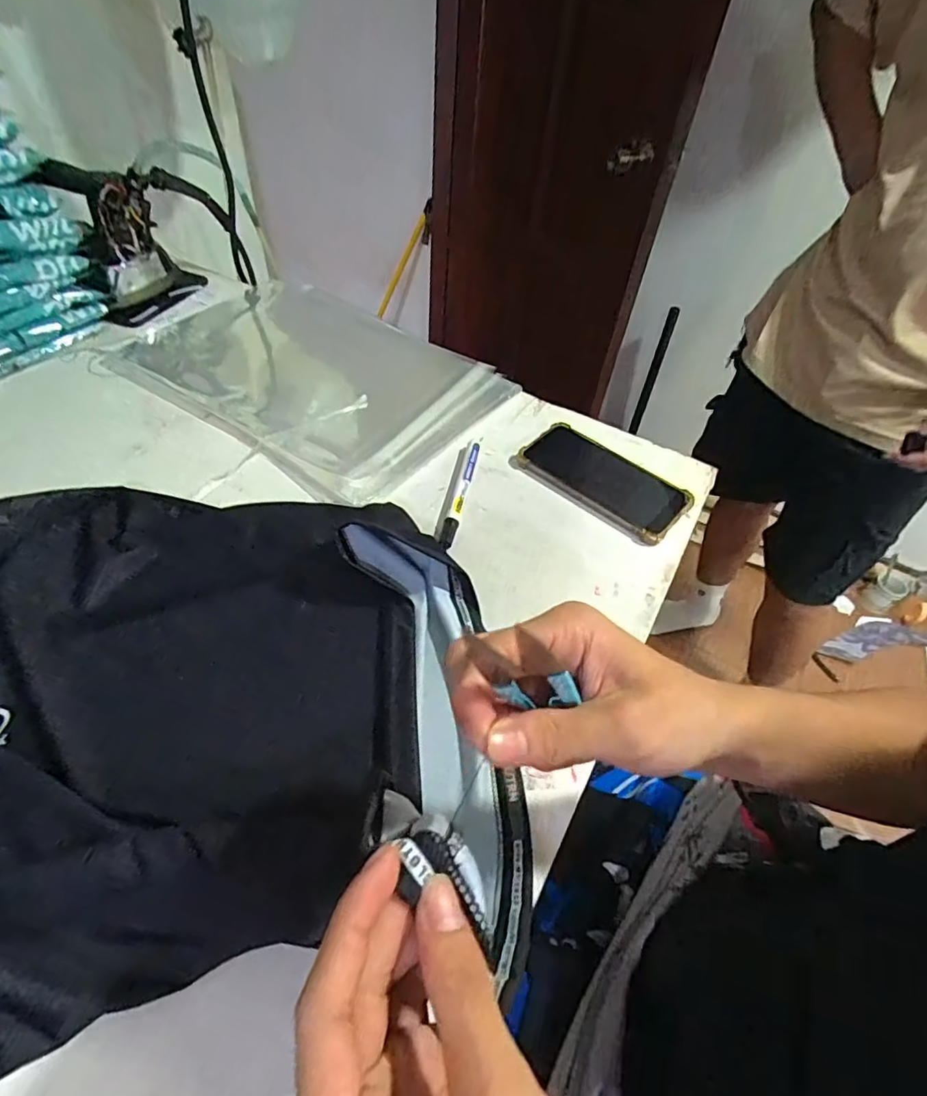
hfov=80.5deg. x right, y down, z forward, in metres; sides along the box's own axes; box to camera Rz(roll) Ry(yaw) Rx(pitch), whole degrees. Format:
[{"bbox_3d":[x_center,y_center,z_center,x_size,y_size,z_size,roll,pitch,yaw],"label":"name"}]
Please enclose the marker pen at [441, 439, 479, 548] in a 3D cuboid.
[{"bbox_3d":[-0.003,-0.053,0.523,0.013,0.016,0.135,12,50,5],"label":"marker pen"}]

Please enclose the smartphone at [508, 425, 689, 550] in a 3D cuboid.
[{"bbox_3d":[0.138,-0.069,0.549,0.165,0.018,0.084,35,56,22],"label":"smartphone"}]

